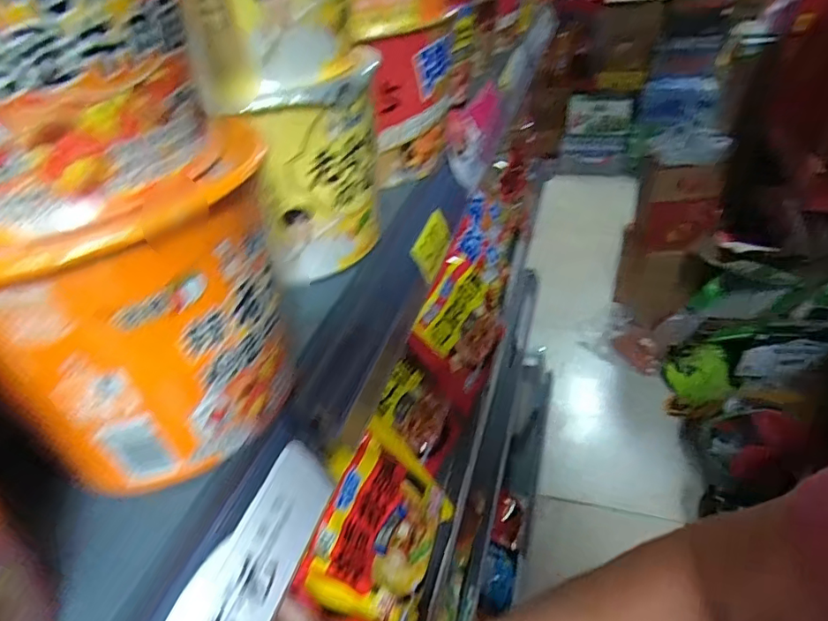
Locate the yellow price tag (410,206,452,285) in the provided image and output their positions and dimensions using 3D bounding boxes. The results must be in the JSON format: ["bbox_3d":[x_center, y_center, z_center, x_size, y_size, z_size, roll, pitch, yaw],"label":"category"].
[{"bbox_3d":[0.014,-0.048,0.383,0.005,0.030,0.058,-9,39,33],"label":"yellow price tag"}]

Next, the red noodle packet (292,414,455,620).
[{"bbox_3d":[-0.026,0.200,0.491,0.040,0.136,0.172,-26,23,37],"label":"red noodle packet"}]

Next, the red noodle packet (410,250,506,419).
[{"bbox_3d":[0.054,0.018,0.703,0.037,0.151,0.160,-18,25,42],"label":"red noodle packet"}]

